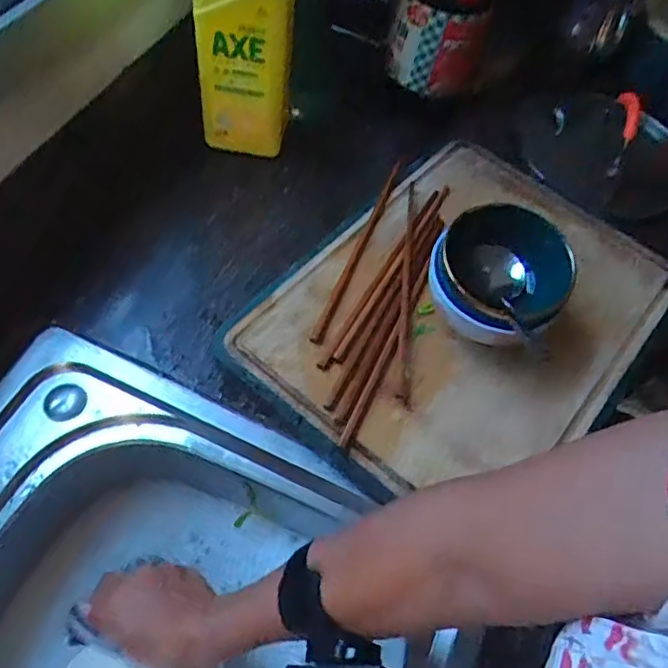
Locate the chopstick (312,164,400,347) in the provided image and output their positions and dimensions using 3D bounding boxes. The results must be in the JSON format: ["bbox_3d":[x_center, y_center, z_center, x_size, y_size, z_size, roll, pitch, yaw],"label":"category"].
[{"bbox_3d":[0.026,-0.085,0.572,0.010,0.008,0.226,22,58,5],"label":"chopstick"}]

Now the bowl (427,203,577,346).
[{"bbox_3d":[0.138,-0.046,0.518,0.110,0.070,0.120,4,58,-6],"label":"bowl"}]

